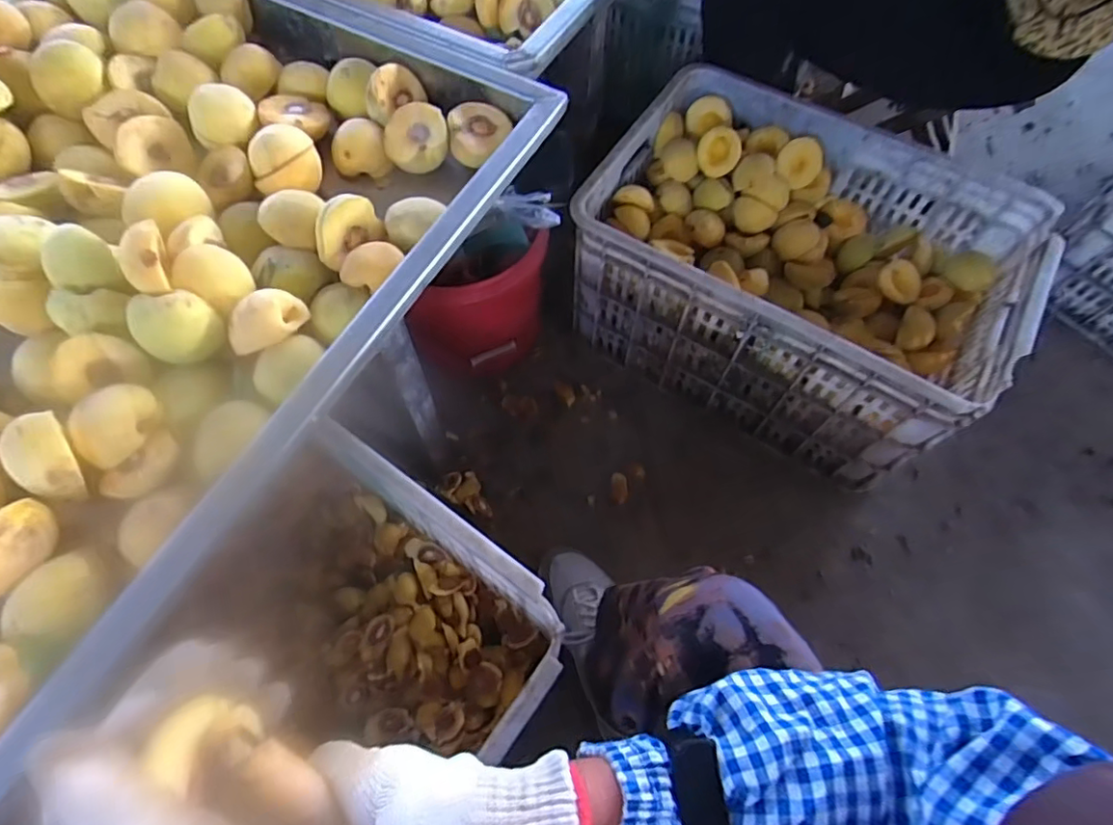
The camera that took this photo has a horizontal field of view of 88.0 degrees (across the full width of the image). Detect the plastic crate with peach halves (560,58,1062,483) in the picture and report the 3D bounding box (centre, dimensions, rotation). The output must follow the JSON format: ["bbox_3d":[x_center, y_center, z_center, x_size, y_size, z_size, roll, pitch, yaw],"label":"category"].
[{"bbox_3d":[0.322,-0.191,0.832,0.525,0.277,0.354,29,68,11],"label":"plastic crate with peach halves"}]

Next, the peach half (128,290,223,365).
[{"bbox_3d":[-0.279,-0.064,0.422,0.053,0.043,0.054,41,71,16],"label":"peach half"}]

